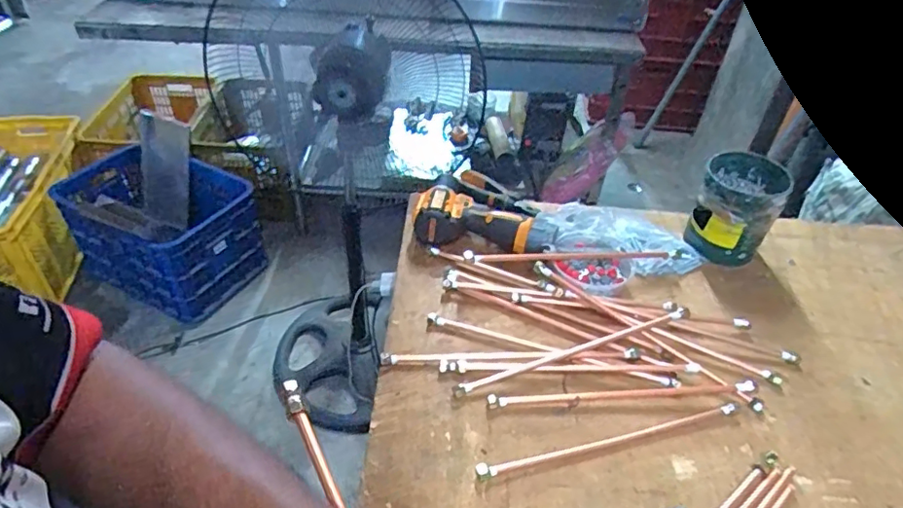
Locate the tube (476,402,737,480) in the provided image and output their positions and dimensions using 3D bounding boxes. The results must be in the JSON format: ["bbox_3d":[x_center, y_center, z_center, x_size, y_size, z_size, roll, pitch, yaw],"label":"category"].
[{"bbox_3d":[0.173,0.198,0.613,0.304,0.010,0.015,-10,43,-13],"label":"tube"}]

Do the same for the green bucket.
[{"bbox_3d":[0.412,-0.062,0.835,0.106,0.125,0.116,17,44,17],"label":"green bucket"}]

